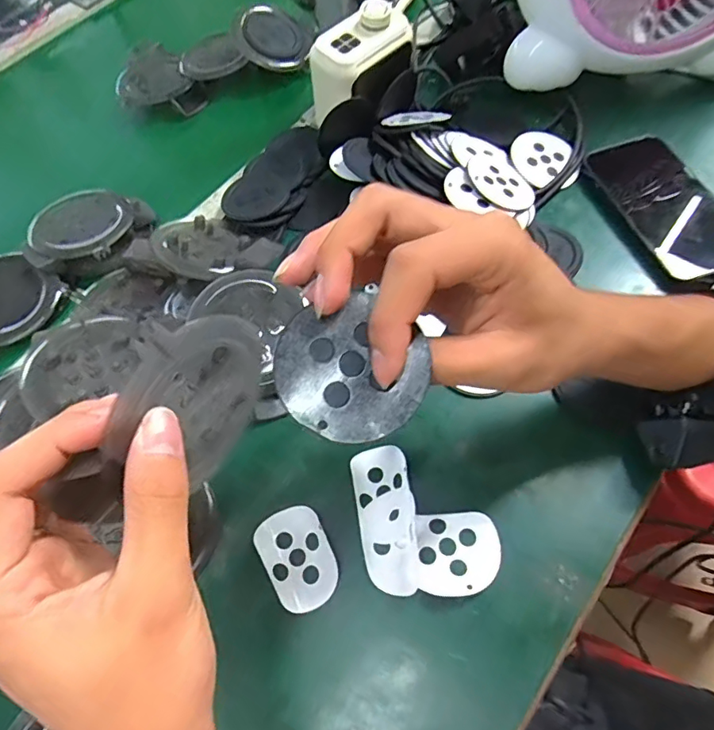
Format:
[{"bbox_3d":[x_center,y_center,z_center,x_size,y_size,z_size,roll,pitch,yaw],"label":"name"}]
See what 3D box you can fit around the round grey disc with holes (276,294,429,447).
[{"bbox_3d":[-0.003,0.001,0.203,0.059,0.004,0.056,0,79,2],"label":"round grey disc with holes"}]

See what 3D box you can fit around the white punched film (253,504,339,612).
[{"bbox_3d":[-0.037,0.119,0.313,0.043,0.006,0.060,-29,64,-11],"label":"white punched film"}]

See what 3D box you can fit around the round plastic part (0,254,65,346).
[{"bbox_3d":[-0.301,-0.054,0.425,0.080,0.022,0.080,-2,61,5],"label":"round plastic part"}]

